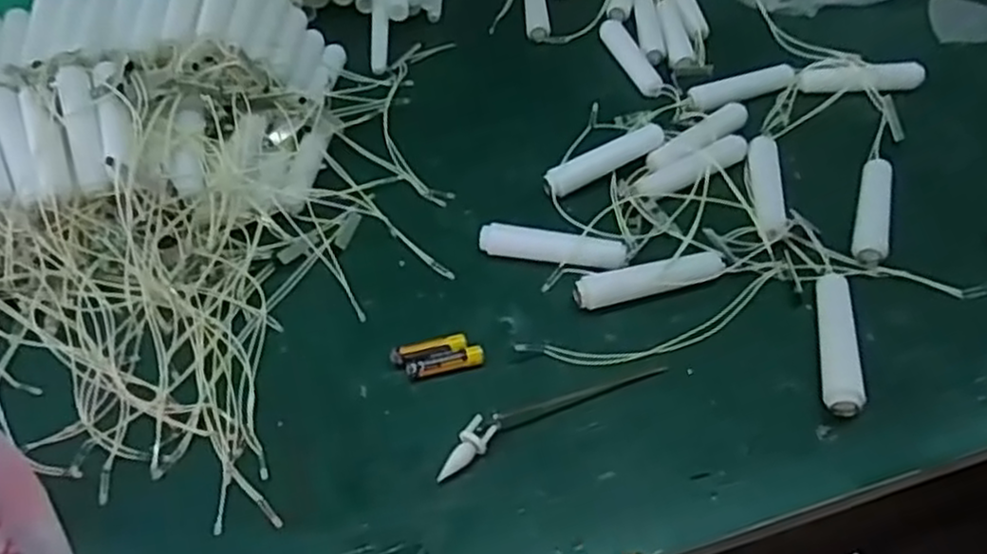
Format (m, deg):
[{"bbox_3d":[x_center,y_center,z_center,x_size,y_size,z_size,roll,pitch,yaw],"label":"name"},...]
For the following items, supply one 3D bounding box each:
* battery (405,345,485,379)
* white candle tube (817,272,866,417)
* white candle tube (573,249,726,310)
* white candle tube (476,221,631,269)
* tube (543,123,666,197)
[{"bbox_3d":[-0.026,0.048,0.409,0.042,0.008,0.009,-13,51,-9],"label":"battery"},{"bbox_3d":[0.188,0.033,0.406,0.018,0.014,0.094,8,51,9],"label":"white candle tube"},{"bbox_3d":[0.094,0.002,0.439,0.092,0.018,0.018,-11,50,-8],"label":"white candle tube"},{"bbox_3d":[0.036,-0.018,0.458,0.089,0.016,0.019,11,51,11],"label":"white candle tube"},{"bbox_3d":[0.076,-0.079,0.506,0.092,0.014,0.019,-25,53,-18],"label":"tube"}]

